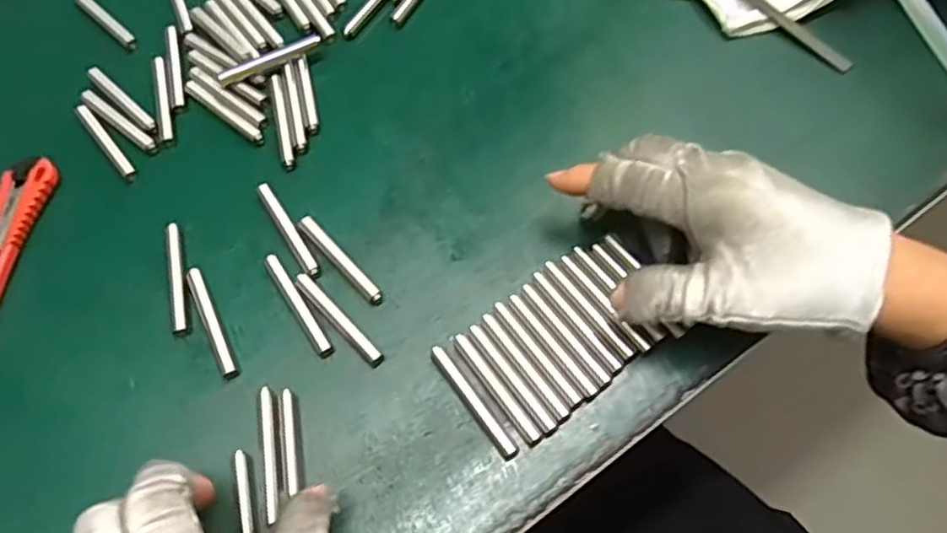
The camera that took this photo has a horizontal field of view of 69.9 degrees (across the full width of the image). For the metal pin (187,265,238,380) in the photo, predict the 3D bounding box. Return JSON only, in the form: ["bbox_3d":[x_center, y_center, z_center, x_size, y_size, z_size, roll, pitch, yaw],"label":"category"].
[{"bbox_3d":[-0.125,0.026,0.323,0.007,0.004,0.059,-26,69,-7],"label":"metal pin"}]

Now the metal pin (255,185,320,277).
[{"bbox_3d":[-0.093,-0.020,0.338,0.007,0.004,0.060,-32,70,-10],"label":"metal pin"}]

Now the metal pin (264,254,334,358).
[{"bbox_3d":[-0.084,0.018,0.323,0.007,0.004,0.059,-32,70,-10],"label":"metal pin"}]

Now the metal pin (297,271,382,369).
[{"bbox_3d":[-0.064,0.024,0.319,0.007,0.004,0.059,-42,72,-13],"label":"metal pin"}]

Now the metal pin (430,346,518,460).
[{"bbox_3d":[0.000,0.060,0.300,0.007,0.005,0.058,-35,70,-11],"label":"metal pin"}]

